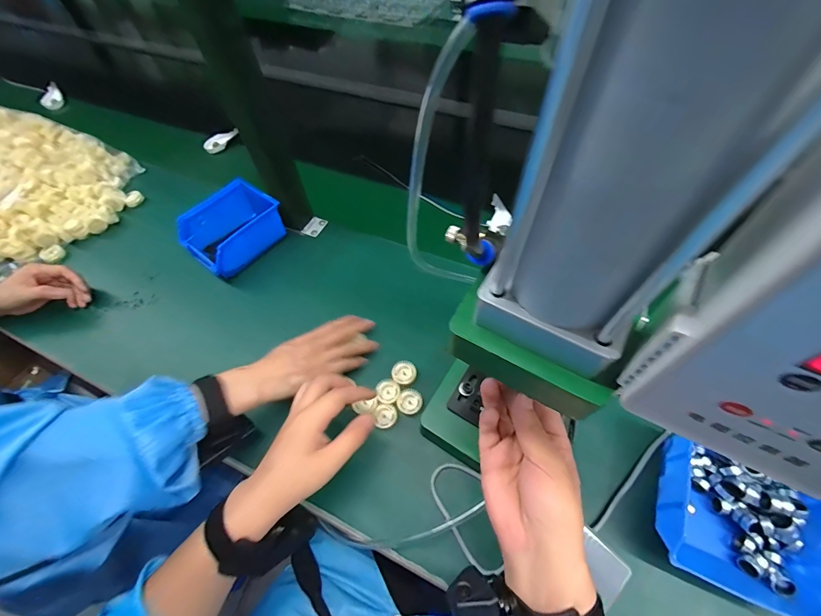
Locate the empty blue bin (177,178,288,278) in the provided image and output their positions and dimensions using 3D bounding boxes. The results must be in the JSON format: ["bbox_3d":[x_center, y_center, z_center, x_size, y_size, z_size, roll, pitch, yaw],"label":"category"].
[{"bbox_3d":[-0.285,-0.127,0.579,0.106,0.076,0.146,36,67,22],"label":"empty blue bin"}]

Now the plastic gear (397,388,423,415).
[{"bbox_3d":[-0.001,0.117,0.445,0.030,0.004,0.030,-2,59,3],"label":"plastic gear"}]

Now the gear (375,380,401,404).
[{"bbox_3d":[-0.029,0.107,0.457,0.030,0.006,0.032,-2,59,3],"label":"gear"}]

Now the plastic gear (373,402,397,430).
[{"bbox_3d":[-0.031,0.132,0.439,0.027,0.004,0.030,-21,60,-9],"label":"plastic gear"}]

